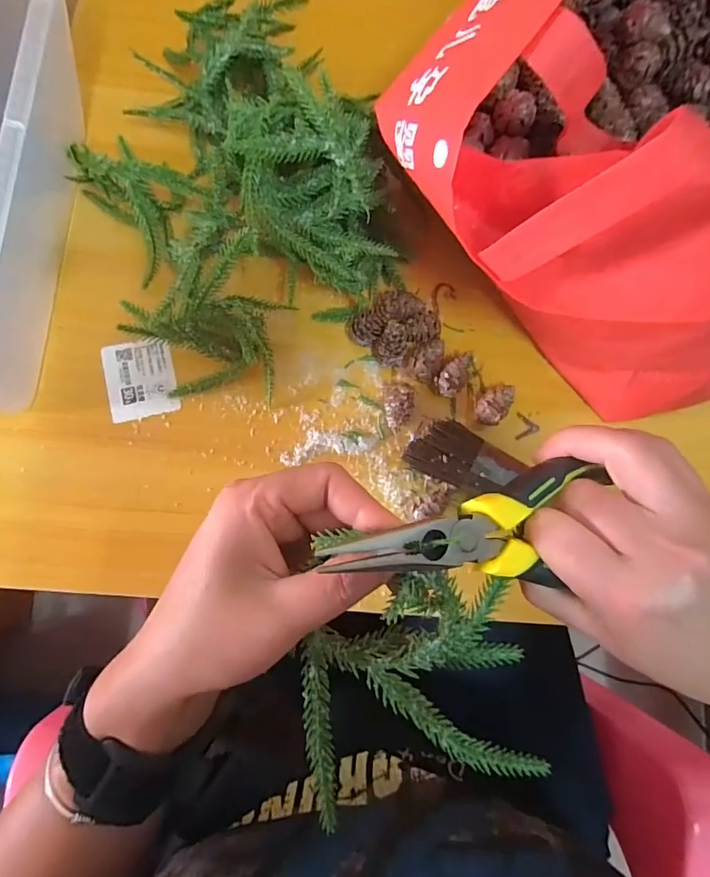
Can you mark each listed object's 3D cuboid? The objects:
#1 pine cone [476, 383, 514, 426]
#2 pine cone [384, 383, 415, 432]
[{"bbox_3d":[0.104,-0.025,0.364,0.022,0.025,0.035,42,81,4],"label":"pine cone"},{"bbox_3d":[0.032,-0.024,0.358,0.021,0.020,0.033,9,80,-1],"label":"pine cone"}]

